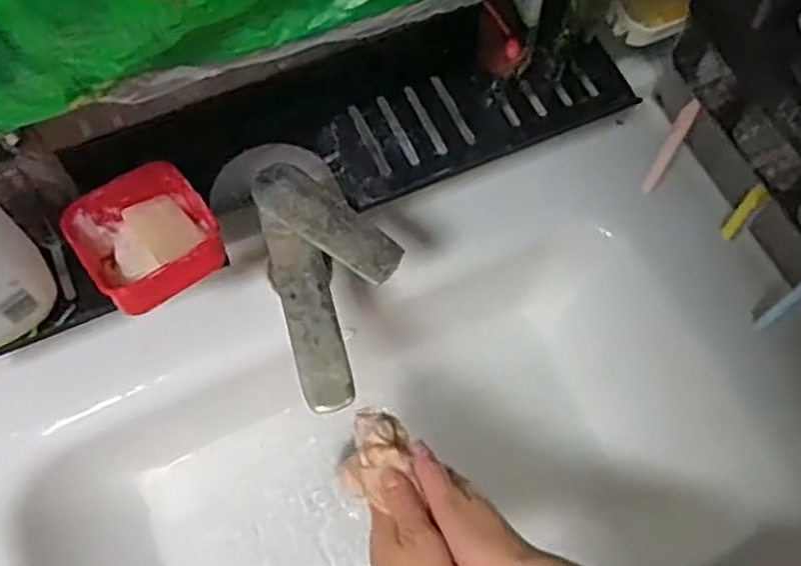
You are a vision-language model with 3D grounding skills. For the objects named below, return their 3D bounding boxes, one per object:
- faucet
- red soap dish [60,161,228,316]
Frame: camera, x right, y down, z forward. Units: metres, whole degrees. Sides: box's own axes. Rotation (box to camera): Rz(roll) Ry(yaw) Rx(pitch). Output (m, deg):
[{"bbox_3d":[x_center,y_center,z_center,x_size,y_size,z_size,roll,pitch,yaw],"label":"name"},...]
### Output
[{"bbox_3d":[-0.052,-0.011,0.524,0.102,0.050,0.184,-17,68,-9],"label":"faucet"},{"bbox_3d":[-0.175,-0.032,0.512,0.089,0.036,0.102,-33,71,-15],"label":"red soap dish"}]

